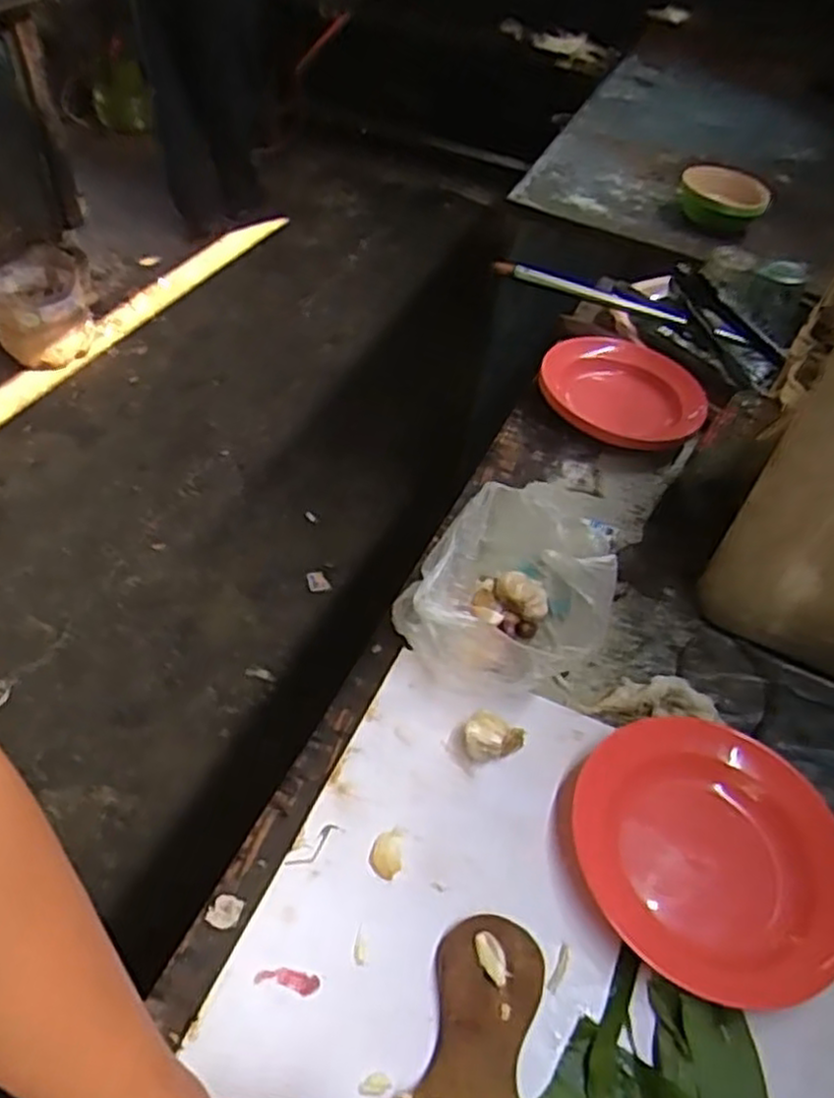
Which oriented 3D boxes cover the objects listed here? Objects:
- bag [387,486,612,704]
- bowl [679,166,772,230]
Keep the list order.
[{"bbox_3d":[0.075,0.028,0.651,0.170,0.169,0.167,16,47,8],"label":"bag"},{"bbox_3d":[0.561,-0.644,1.378,0.134,0.069,0.138,4,47,-4],"label":"bowl"}]

